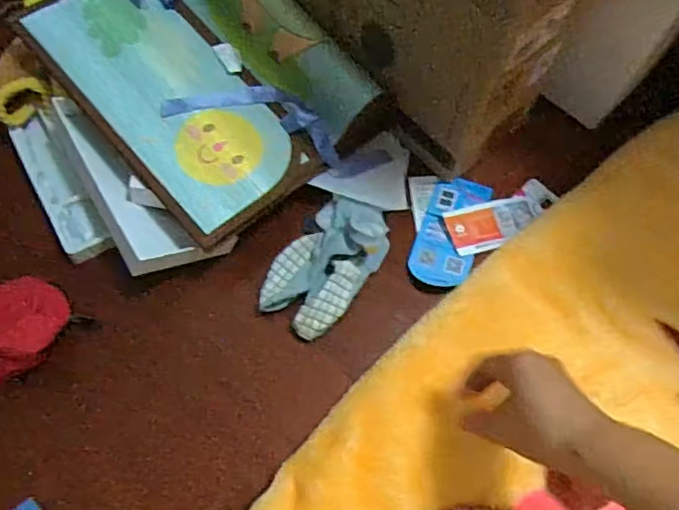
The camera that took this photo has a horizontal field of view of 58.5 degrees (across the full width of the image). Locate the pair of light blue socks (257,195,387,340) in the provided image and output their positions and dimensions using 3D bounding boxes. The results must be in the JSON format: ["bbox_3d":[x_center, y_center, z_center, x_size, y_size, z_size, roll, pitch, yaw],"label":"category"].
[{"bbox_3d":[-0.011,-0.001,0.576,0.087,0.056,0.147,32,68,11],"label":"pair of light blue socks"}]

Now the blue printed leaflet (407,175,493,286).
[{"bbox_3d":[0.116,-0.028,0.628,0.060,0.012,0.128,20,67,6],"label":"blue printed leaflet"}]

